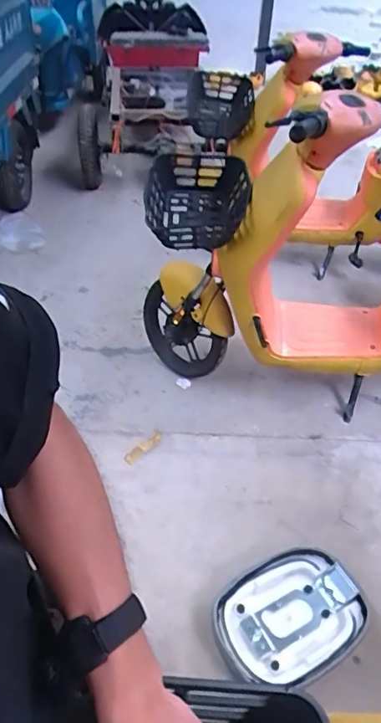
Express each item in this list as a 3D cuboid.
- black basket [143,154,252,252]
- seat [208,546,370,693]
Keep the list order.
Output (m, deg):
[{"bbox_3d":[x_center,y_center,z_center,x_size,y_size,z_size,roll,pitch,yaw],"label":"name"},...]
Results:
[{"bbox_3d":[0.012,-0.449,1.484,0.295,0.232,0.216,-4,41,-8],"label":"black basket"},{"bbox_3d":[0.299,0.783,1.602,0.454,0.151,0.357,-17,44,-22],"label":"seat"}]

